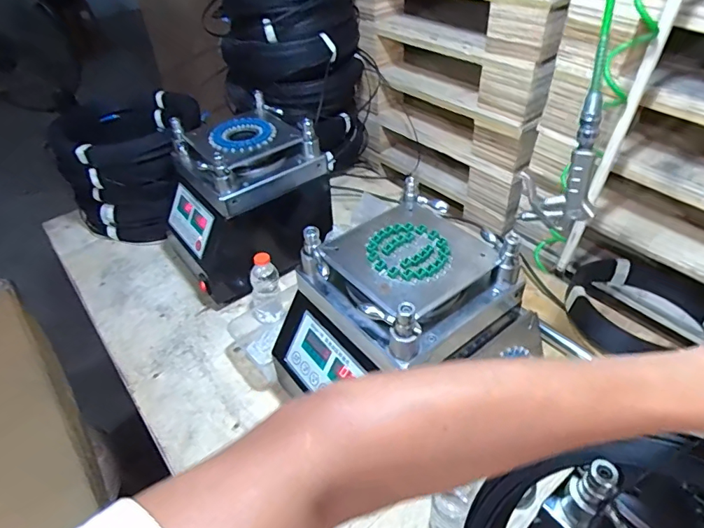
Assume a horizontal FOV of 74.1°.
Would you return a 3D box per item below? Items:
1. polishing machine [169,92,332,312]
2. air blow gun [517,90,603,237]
[{"bbox_3d":[-0.212,-0.124,0.942,0.306,0.296,0.227,-30,48,-25],"label":"polishing machine"},{"bbox_3d":[0.256,-0.117,0.565,0.087,0.167,0.038,19,48,24],"label":"air blow gun"}]

